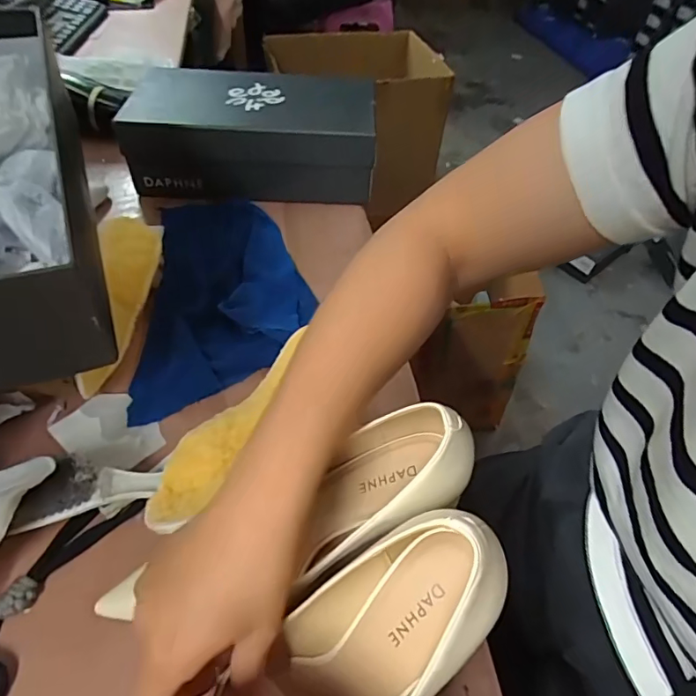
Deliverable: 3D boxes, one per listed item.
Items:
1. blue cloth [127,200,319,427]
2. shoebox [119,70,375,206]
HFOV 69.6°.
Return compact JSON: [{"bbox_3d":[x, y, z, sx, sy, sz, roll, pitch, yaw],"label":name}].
[{"bbox_3d":[-0.122,-0.063,0.518,0.154,0.027,0.297,-3,49,-7],"label":"blue cloth"},{"bbox_3d":[-0.115,-0.275,0.643,0.294,0.097,0.164,2,48,-3],"label":"shoebox"}]

